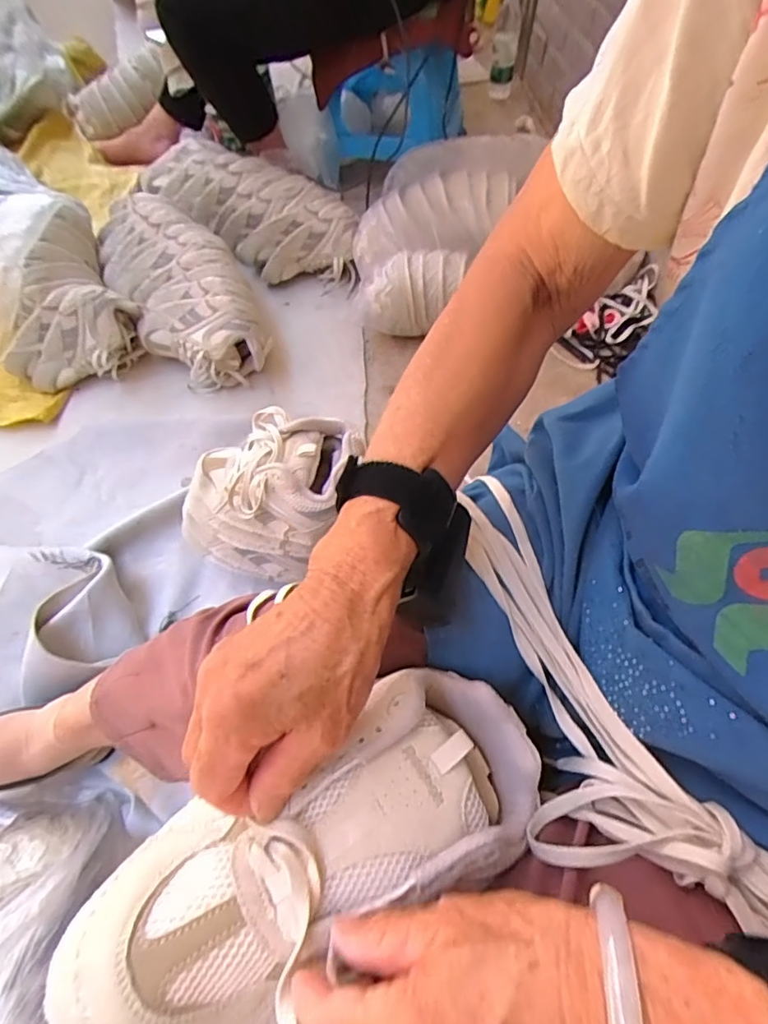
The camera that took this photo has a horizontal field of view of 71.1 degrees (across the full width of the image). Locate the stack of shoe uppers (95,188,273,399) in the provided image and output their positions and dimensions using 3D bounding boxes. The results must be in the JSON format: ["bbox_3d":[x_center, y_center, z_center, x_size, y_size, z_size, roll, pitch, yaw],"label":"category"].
[{"bbox_3d":[-0.391,-0.425,1.012,0.203,0.153,0.505,-28,63,-16],"label":"stack of shoe uppers"}]

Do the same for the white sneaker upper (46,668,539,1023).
[{"bbox_3d":[-0.028,0.167,0.262,0.237,0.057,0.102,-25,58,-19],"label":"white sneaker upper"}]

